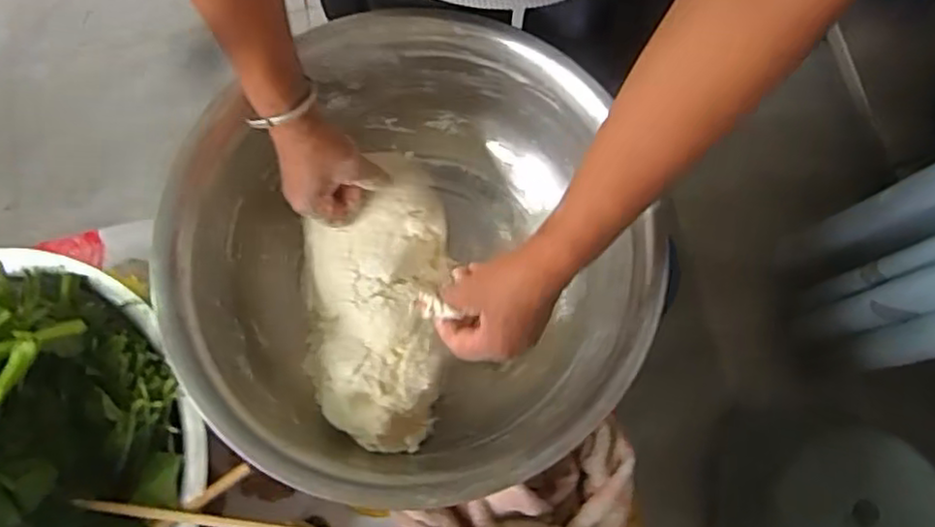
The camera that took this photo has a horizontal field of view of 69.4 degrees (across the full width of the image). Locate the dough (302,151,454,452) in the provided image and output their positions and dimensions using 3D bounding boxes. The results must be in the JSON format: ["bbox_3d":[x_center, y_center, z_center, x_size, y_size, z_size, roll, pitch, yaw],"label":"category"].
[{"bbox_3d":[-0.085,0.038,0.612,0.132,0.093,0.248,-3,72,-3],"label":"dough"}]

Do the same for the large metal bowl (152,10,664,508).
[{"bbox_3d":[-0.050,-0.001,0.586,0.388,0.160,0.383,0,76,2],"label":"large metal bowl"}]

